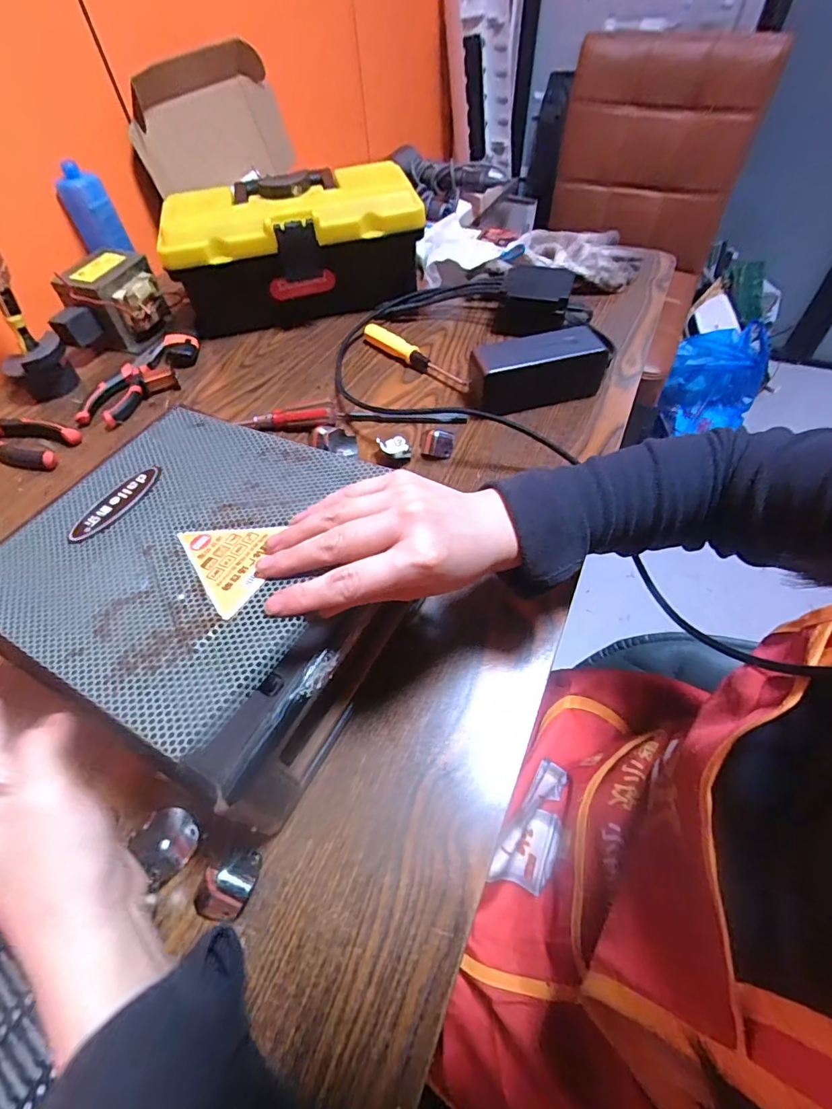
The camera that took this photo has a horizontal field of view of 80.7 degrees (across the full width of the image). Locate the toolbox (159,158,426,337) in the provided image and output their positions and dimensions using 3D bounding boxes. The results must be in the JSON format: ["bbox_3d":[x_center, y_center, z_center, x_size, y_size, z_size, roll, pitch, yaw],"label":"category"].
[{"bbox_3d":[-0.143,-0.379,0.620,0.297,0.140,0.122,-9,54,-3],"label":"toolbox"}]

